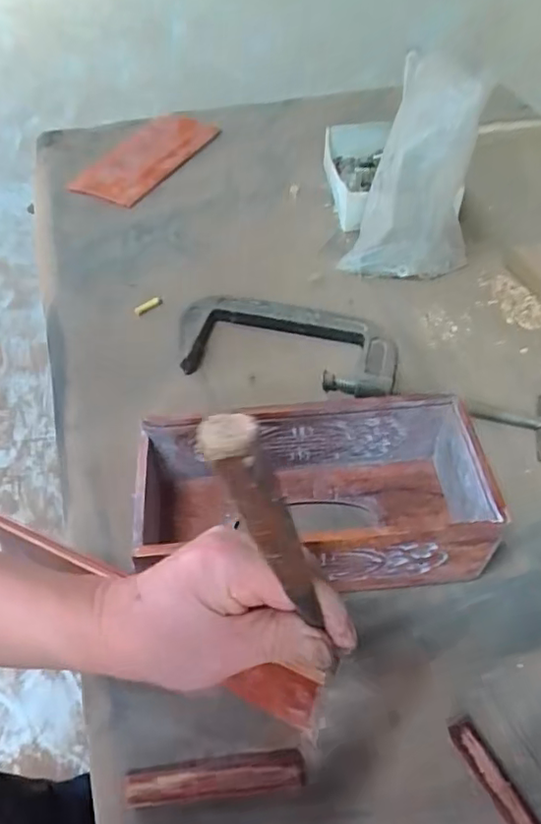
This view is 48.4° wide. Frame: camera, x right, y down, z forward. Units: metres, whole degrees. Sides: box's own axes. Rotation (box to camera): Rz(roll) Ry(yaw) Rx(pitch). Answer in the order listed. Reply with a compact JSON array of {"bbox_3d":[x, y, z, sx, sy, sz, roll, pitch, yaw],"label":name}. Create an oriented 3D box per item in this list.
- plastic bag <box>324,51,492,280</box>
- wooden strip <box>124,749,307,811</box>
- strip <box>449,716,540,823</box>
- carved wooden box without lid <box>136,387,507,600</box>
[{"bbox_3d":[0.155,-0.347,0.737,0.150,0.210,0.301,2,51,2],"label":"plastic bag"},{"bbox_3d":[-0.037,0.244,0.400,0.117,0.007,0.024,-5,51,-4],"label":"wooden strip"},{"bbox_3d":[0.157,0.255,0.384,0.020,0.008,0.117,-22,54,-17],"label":"strip"},{"bbox_3d":[0.029,0.072,0.484,0.265,0.095,0.127,-3,51,-3],"label":"carved wooden box without lid"}]

